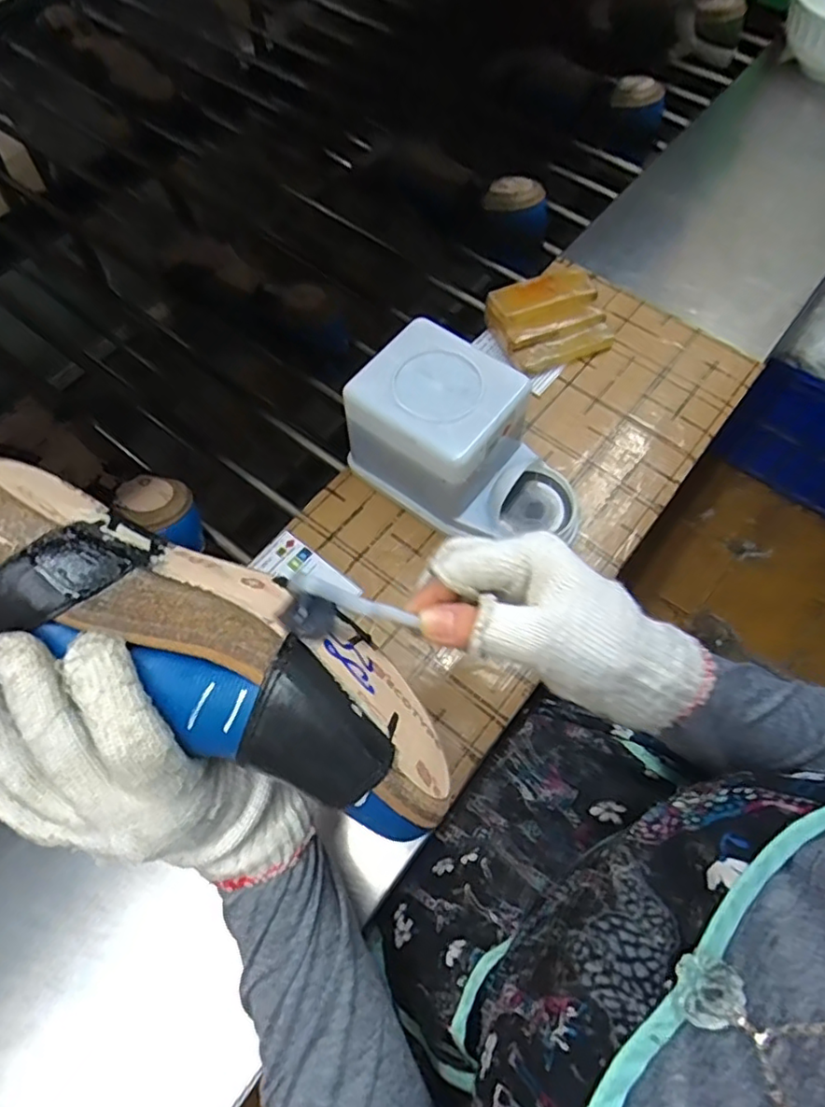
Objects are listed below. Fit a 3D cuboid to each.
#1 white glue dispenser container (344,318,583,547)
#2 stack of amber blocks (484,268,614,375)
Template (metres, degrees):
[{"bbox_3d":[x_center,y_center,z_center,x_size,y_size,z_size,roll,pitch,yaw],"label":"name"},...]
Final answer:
[{"bbox_3d":[0.047,-0.076,0.470,0.181,0.102,0.098,35,71,15],"label":"white glue dispenser container"},{"bbox_3d":[0.129,-0.219,0.572,0.104,0.036,0.082,-17,66,-7],"label":"stack of amber blocks"}]

